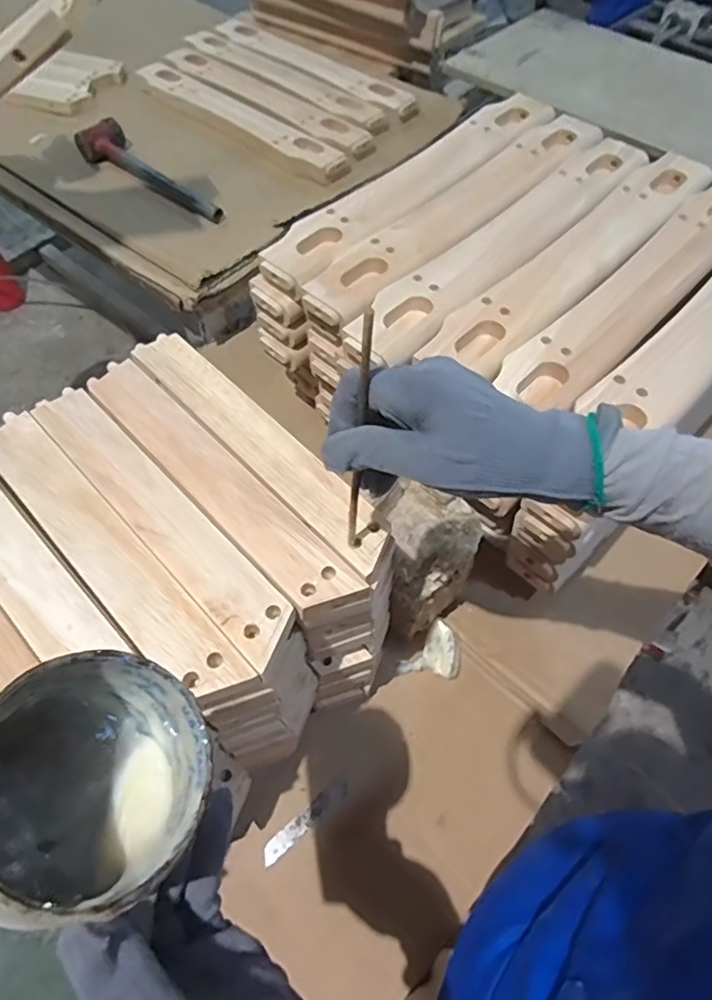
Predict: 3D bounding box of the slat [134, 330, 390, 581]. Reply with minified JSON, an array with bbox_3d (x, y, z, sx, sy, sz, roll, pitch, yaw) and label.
[{"bbox_3d":[-0.079,-0.050,0.446,0.044,0.012,0.288,-39,65,-20],"label":"slat"}]

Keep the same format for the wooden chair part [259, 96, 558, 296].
[{"bbox_3d":[0.079,-0.384,0.688,0.086,0.020,0.472,37,66,21],"label":"wooden chair part"}]

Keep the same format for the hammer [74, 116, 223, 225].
[{"bbox_3d":[-0.329,-0.518,0.914,0.067,0.048,0.337,-40,66,-21],"label":"hammer"}]

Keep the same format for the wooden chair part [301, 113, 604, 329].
[{"bbox_3d":[0.126,-0.342,0.661,0.087,0.020,0.479,39,67,22],"label":"wooden chair part"}]

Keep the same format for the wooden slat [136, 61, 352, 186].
[{"bbox_3d":[-0.212,-0.665,0.995,0.506,0.019,0.074,40,67,22],"label":"wooden slat"}]

